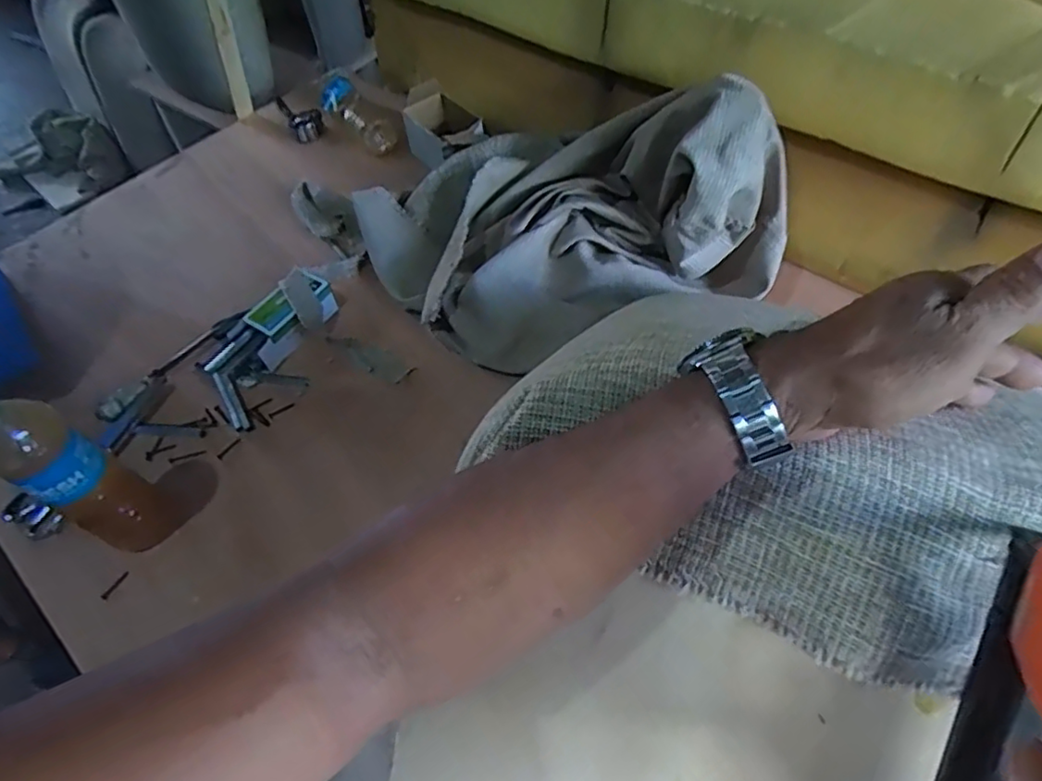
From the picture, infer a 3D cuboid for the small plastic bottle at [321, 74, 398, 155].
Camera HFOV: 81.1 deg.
[{"bbox_3d":[-0.320,-0.539,1.180,0.073,0.082,0.211,-35,59,-19],"label":"small plastic bottle"}]

